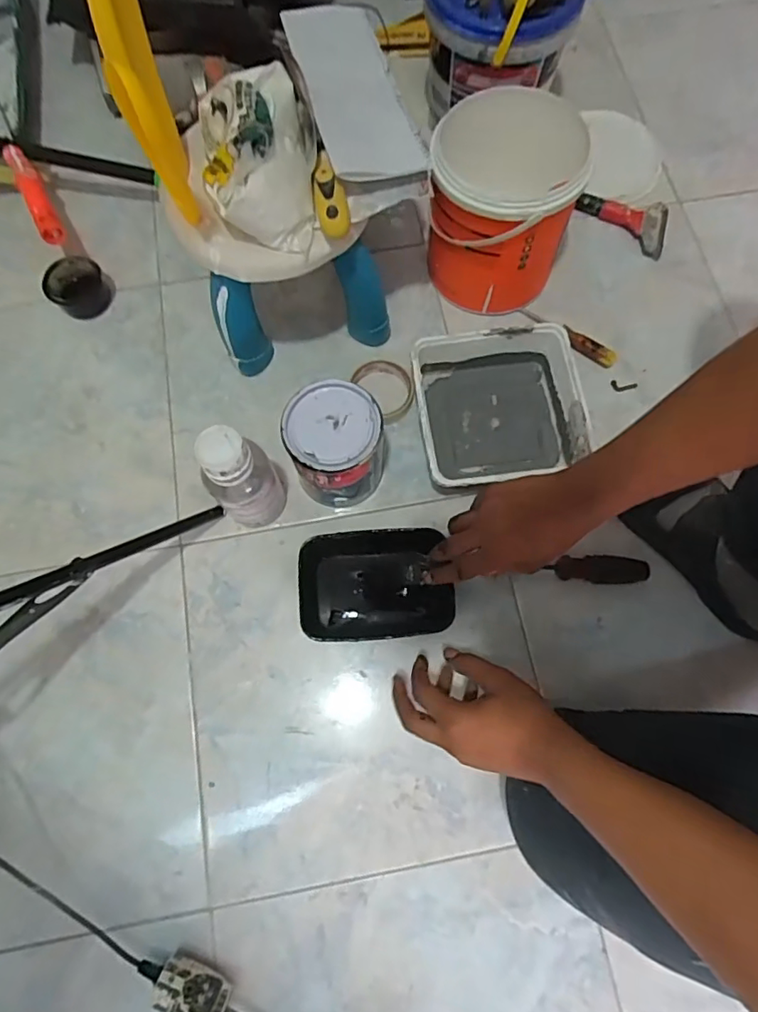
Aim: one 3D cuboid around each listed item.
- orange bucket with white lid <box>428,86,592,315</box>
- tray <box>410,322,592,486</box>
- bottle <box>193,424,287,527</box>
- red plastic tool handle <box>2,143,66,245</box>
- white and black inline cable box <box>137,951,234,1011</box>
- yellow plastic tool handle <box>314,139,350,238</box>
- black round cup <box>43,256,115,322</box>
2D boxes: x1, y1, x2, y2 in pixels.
[{"bbox_3d":[0.149,-0.372,0.703,0.169,0.191,0.162,0,73,0],"label":"orange bucket with white lid"},{"bbox_3d":[0.148,-0.116,0.699,0.195,0.073,0.191,-6,74,-2],"label":"tray"},{"bbox_3d":[-0.153,-0.031,0.618,0.076,0.171,0.077,0,73,0],"label":"bottle"},{"bbox_3d":[-0.471,-0.427,0.752,0.031,0.026,0.168,-28,75,-8],"label":"red plastic tool handle"},{"bbox_3d":[-0.189,0.463,0.536,0.090,0.040,0.034,21,75,6],"label":"white and black inline cable box"},{"bbox_3d":[-0.051,-0.325,0.561,0.032,0.018,0.108,-9,74,-3],"label":"yellow plastic tool handle"},{"bbox_3d":[-0.419,-0.307,0.770,0.078,0.037,0.076,0,73,0],"label":"black round cup"}]

